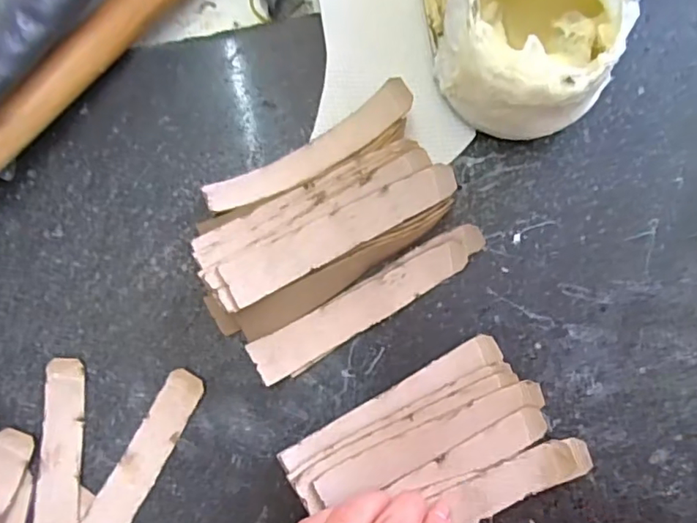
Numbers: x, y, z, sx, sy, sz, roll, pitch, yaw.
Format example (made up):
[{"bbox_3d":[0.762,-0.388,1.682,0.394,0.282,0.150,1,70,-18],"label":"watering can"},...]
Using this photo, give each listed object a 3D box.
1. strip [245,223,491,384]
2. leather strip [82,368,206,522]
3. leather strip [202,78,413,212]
[{"bbox_3d":[0.011,0.020,0.274,0.125,0.012,0.023,-30,83,-5],"label":"strip"},{"bbox_3d":[-0.105,0.106,0.263,0.021,0.009,0.115,27,82,3],"label":"leather strip"},{"bbox_3d":[-0.020,-0.054,0.274,0.108,0.030,0.021,-27,83,-5],"label":"leather strip"}]

